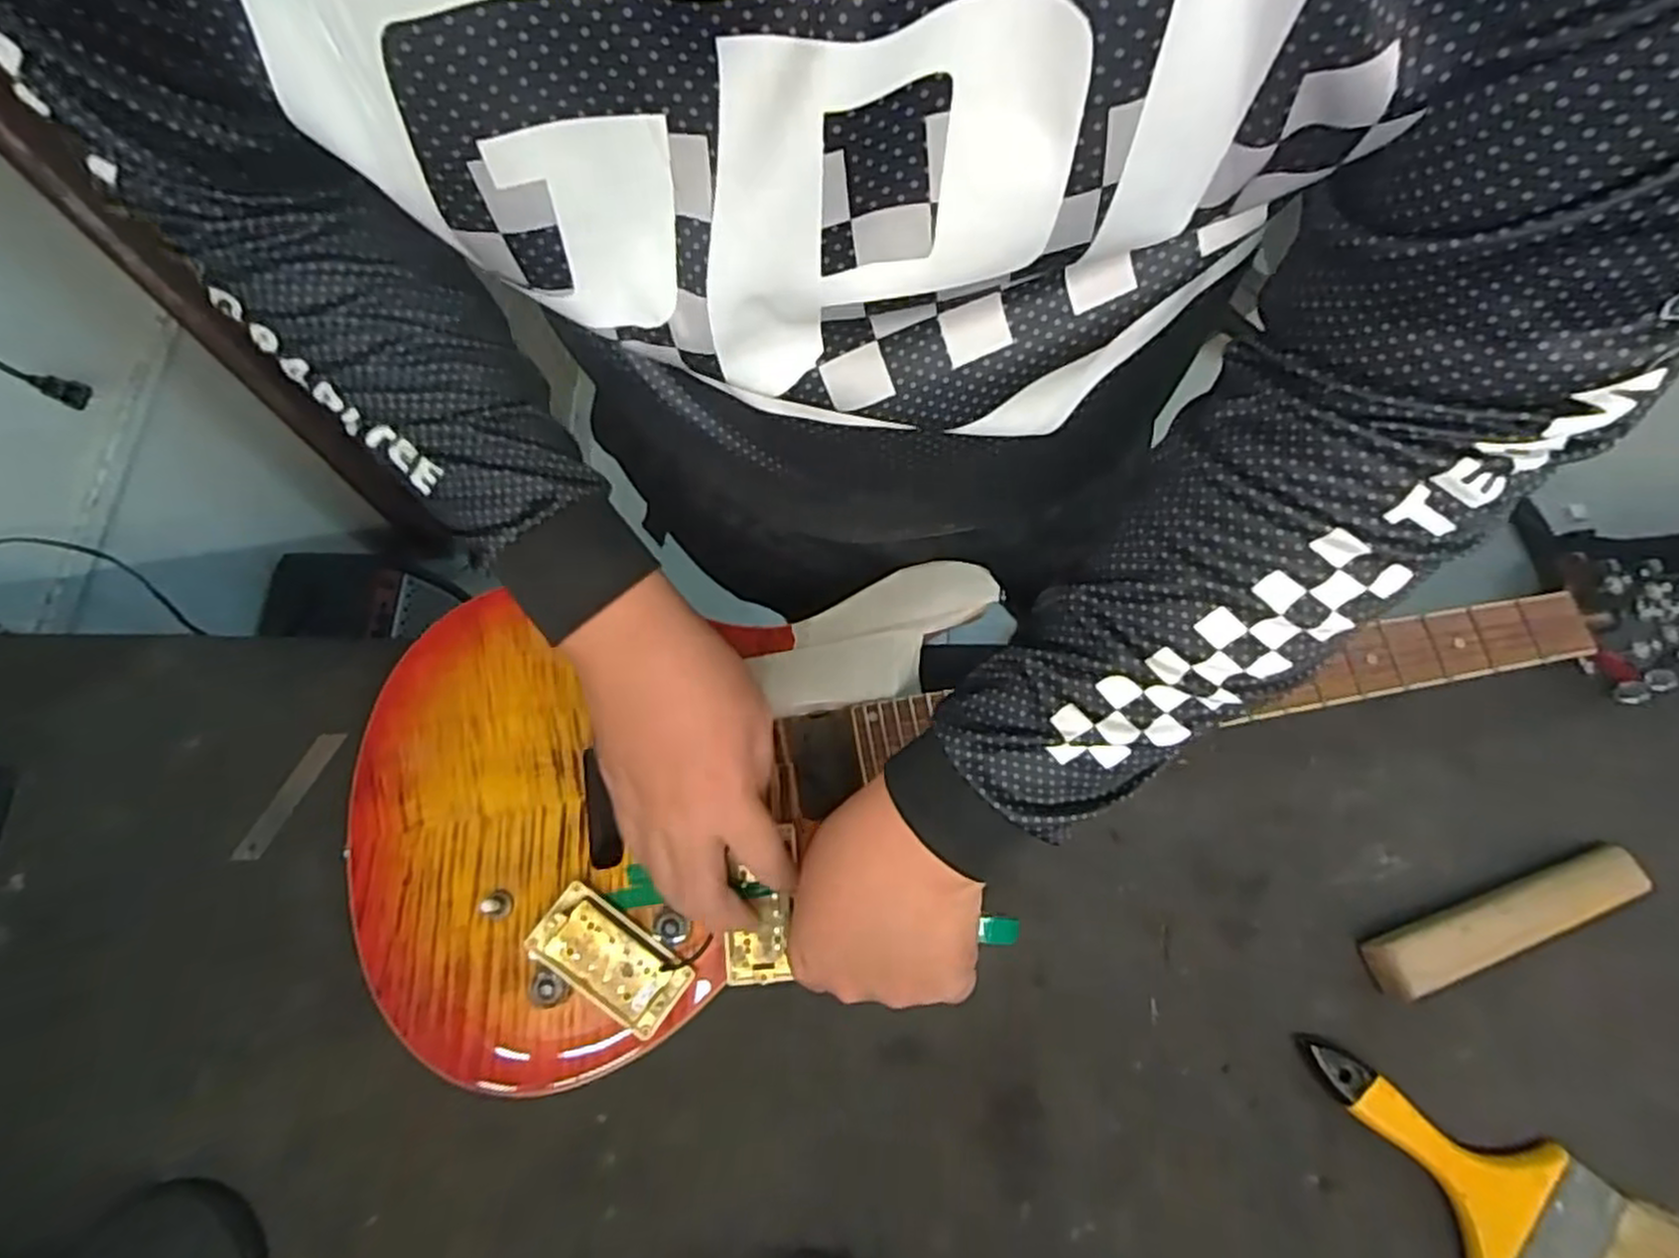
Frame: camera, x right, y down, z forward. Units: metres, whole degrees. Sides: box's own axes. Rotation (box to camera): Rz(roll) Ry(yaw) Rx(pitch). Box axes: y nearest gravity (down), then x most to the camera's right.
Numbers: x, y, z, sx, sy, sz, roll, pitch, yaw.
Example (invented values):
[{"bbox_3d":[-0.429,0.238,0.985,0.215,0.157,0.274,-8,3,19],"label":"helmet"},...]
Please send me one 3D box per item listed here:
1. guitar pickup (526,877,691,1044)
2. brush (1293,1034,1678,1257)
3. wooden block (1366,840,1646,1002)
[{"bbox_3d":[-0.135,0.194,0.460,0.091,0.017,0.046,38,79,1],"label":"guitar pickup"},{"bbox_3d":[0.375,0.322,0.452,0.224,0.020,0.106,41,78,14],"label":"brush"},{"bbox_3d":[0.415,0.181,0.490,0.176,0.021,0.038,-19,72,-4],"label":"wooden block"}]

